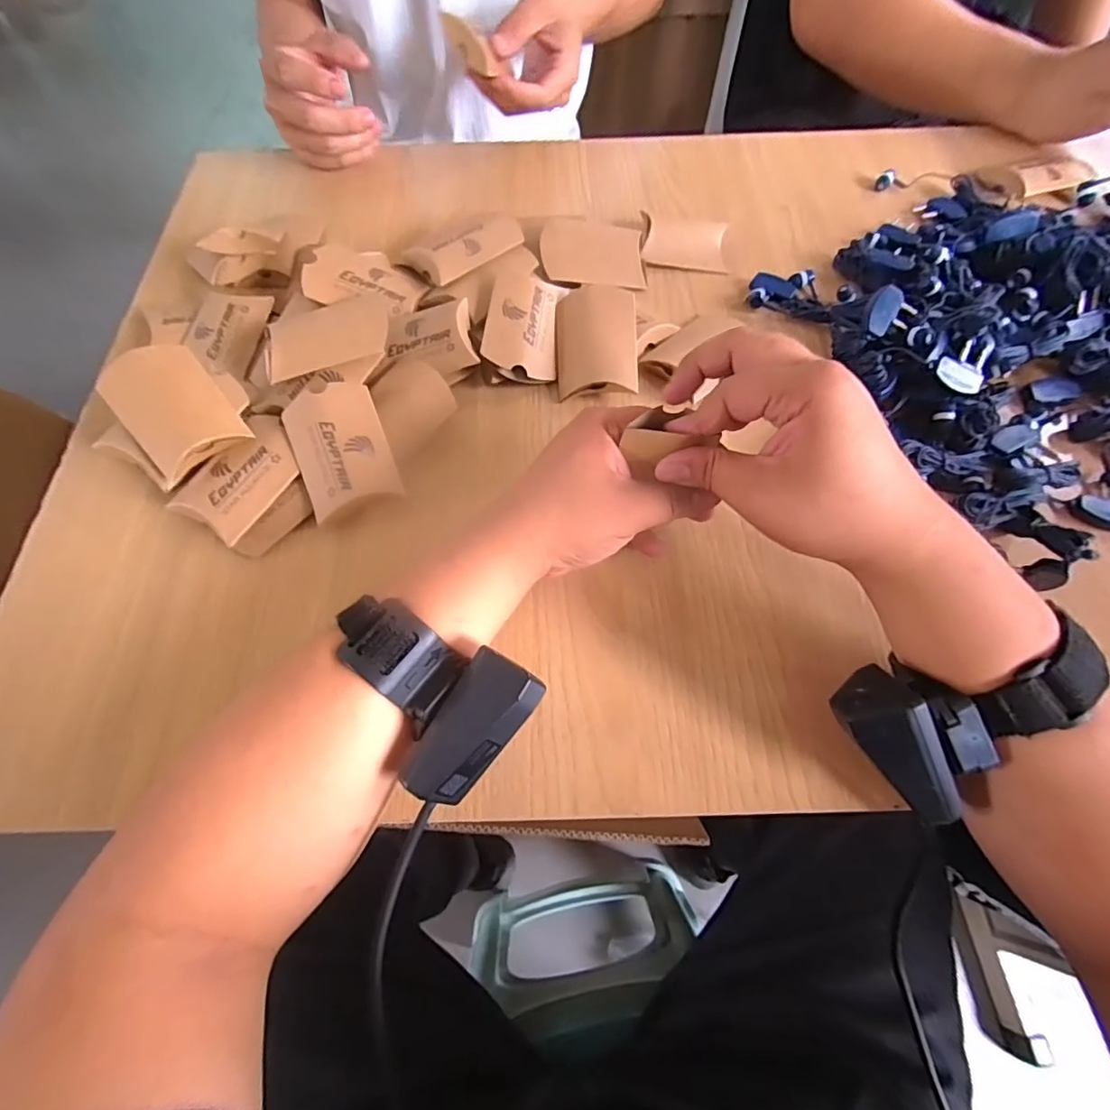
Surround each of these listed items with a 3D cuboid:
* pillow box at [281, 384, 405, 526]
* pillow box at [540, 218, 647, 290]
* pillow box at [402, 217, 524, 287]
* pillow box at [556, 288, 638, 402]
[{"bbox_3d":[-0.138,-0.070,0.335,0.057,0.022,0.089,-21,84,-8],"label":"pillow box"},{"bbox_3d":[0.031,-0.245,0.420,0.084,0.014,0.060,5,82,-4],"label":"pillow box"},{"bbox_3d":[-0.067,-0.241,0.402,0.083,0.016,0.051,-34,70,-13],"label":"pillow box"},{"bbox_3d":[0.032,-0.156,0.382,0.061,0.022,0.084,-2,78,4],"label":"pillow box"}]

